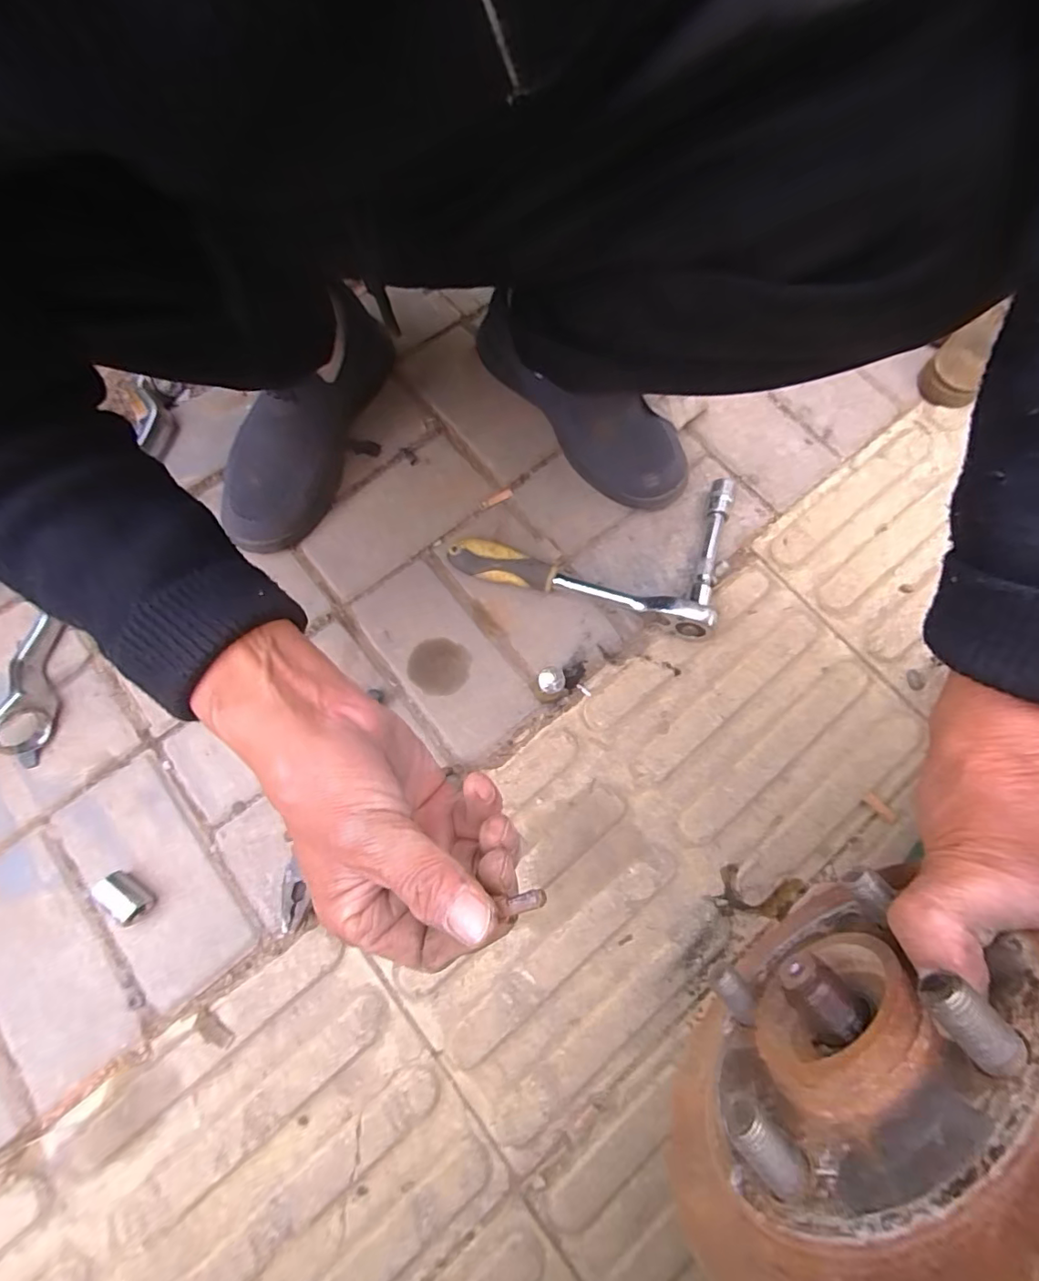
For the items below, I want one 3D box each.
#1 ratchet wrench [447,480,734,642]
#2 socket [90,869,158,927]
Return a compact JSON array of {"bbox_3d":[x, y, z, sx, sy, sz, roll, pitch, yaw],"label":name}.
[{"bbox_3d":[0.073,-0.113,0.525,0.249,0.050,0.168,16,74,3],"label":"ratchet wrench"},{"bbox_3d":[-0.317,0.206,0.437,0.045,0.024,0.023,37,76,9],"label":"socket"}]

